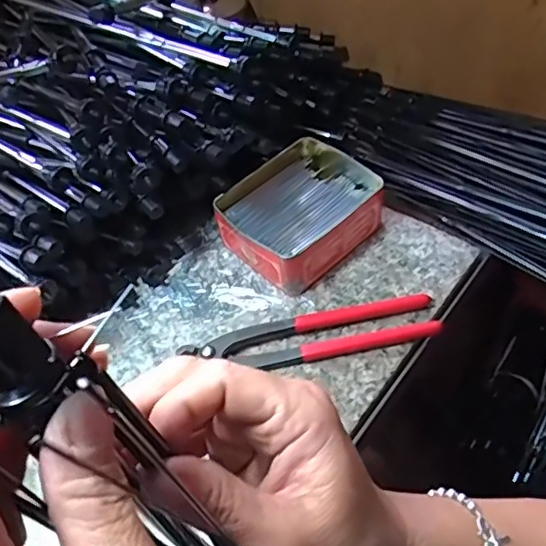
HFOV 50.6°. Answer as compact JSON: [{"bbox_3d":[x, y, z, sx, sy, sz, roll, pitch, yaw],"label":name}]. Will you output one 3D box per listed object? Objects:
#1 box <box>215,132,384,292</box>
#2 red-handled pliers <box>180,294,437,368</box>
[{"bbox_3d":[0.025,-0.052,0.494,0.127,0.045,0.100,-39,57,-23],"label":"box"},{"bbox_3d":[0.029,0.048,0.439,0.188,0.014,0.039,-11,50,-2],"label":"red-handled pliers"}]

